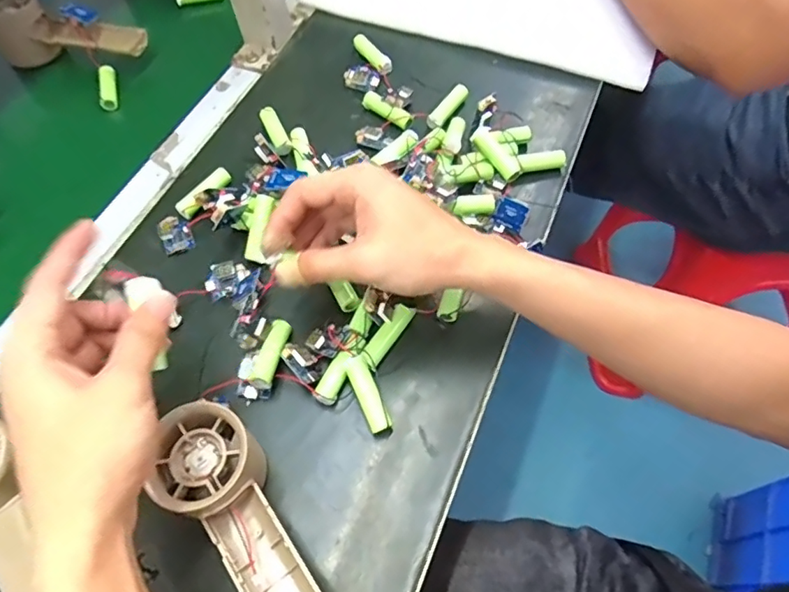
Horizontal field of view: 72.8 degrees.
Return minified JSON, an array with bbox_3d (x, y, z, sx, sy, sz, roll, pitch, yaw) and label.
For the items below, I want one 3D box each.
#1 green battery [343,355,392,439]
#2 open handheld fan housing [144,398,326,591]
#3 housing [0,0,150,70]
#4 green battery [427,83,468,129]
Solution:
[{"bbox_3d":[-0.017,0.064,0.344,0.014,0.012,0.054,-23,79,-11],"label":"green battery"},{"bbox_3d":[-0.073,0.129,0.290,0.054,0.049,0.154,-39,67,-19],"label":"open handheld fan housing"},{"bbox_3d":[-0.314,-0.258,0.519,0.155,0.053,0.052,6,61,4],"label":"housing"},{"bbox_3d":[0.048,-0.168,0.473,0.015,0.012,0.048,40,83,20],"label":"green battery"}]

